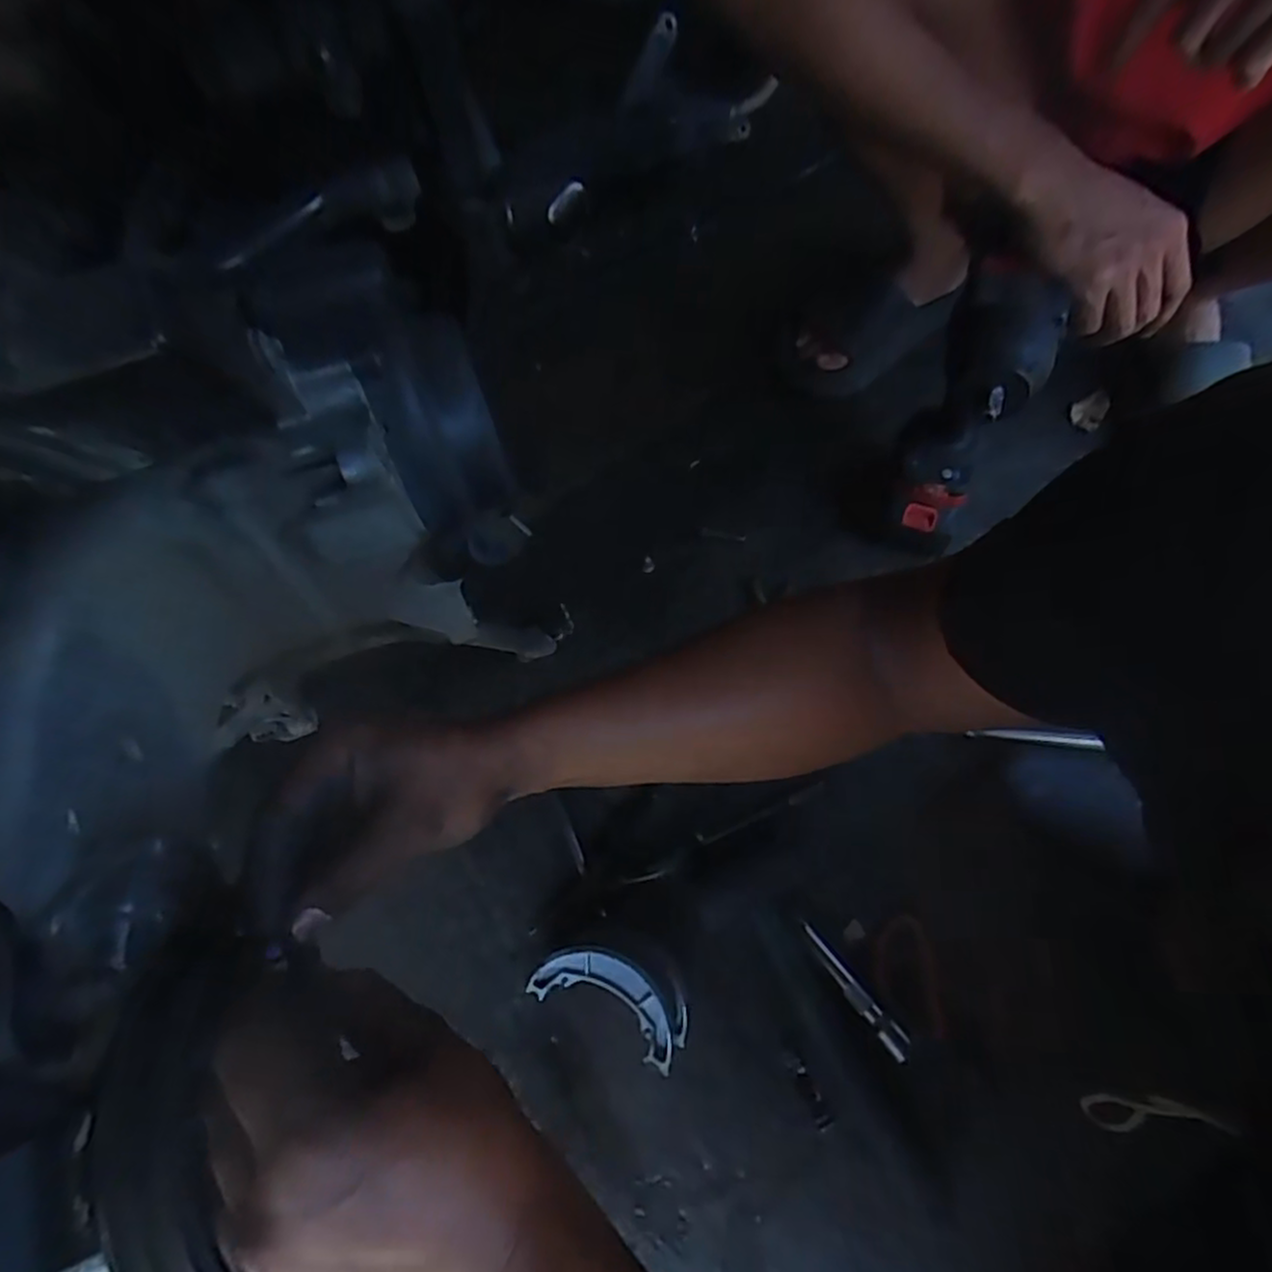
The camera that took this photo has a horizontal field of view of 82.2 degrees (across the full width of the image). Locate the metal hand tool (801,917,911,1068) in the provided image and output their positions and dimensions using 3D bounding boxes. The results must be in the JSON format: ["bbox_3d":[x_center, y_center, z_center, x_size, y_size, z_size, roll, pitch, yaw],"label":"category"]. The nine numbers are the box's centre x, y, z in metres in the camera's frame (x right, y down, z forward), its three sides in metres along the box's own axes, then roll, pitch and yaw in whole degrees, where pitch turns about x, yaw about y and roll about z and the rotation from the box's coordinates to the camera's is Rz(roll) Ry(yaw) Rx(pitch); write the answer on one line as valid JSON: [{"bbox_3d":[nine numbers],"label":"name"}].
[{"bbox_3d":[0.165,0.270,0.556,0.016,0.008,0.110,-38,67,-15],"label":"metal hand tool"}]

